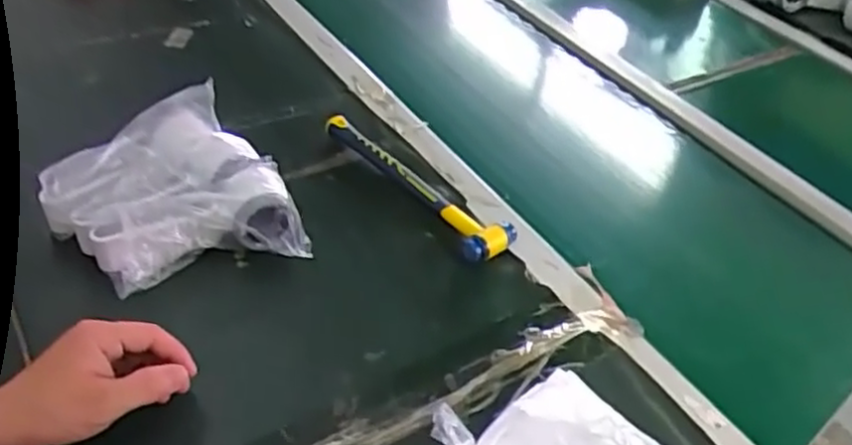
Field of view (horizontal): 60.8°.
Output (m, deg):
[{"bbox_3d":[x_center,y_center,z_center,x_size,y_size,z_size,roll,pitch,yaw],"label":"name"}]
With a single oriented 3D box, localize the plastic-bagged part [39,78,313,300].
[{"bbox_3d":[-0.222,-0.021,0.631,0.175,0.091,0.171,-25,50,-30],"label":"plastic-bagged part"}]

